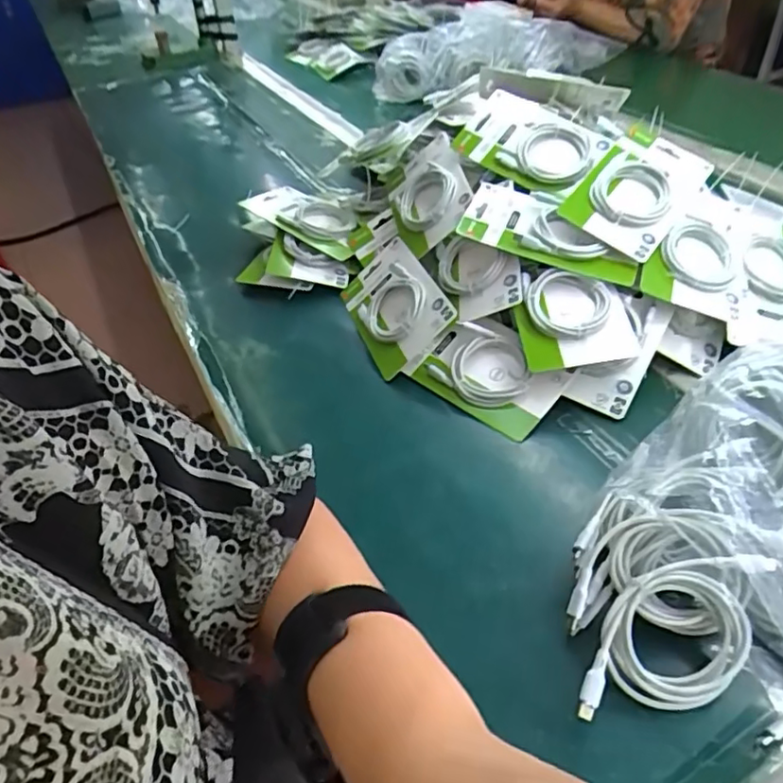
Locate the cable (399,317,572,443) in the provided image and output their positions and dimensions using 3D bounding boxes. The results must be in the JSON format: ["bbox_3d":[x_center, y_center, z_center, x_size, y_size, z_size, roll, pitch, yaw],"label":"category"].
[{"bbox_3d":[0.095,-0.021,0.601,0.140,0.026,0.093,34,81,30],"label":"cable"}]

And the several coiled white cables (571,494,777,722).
[{"bbox_3d":[0.175,0.143,0.399,0.109,0.032,0.142,17,67,12],"label":"several coiled white cables"}]

